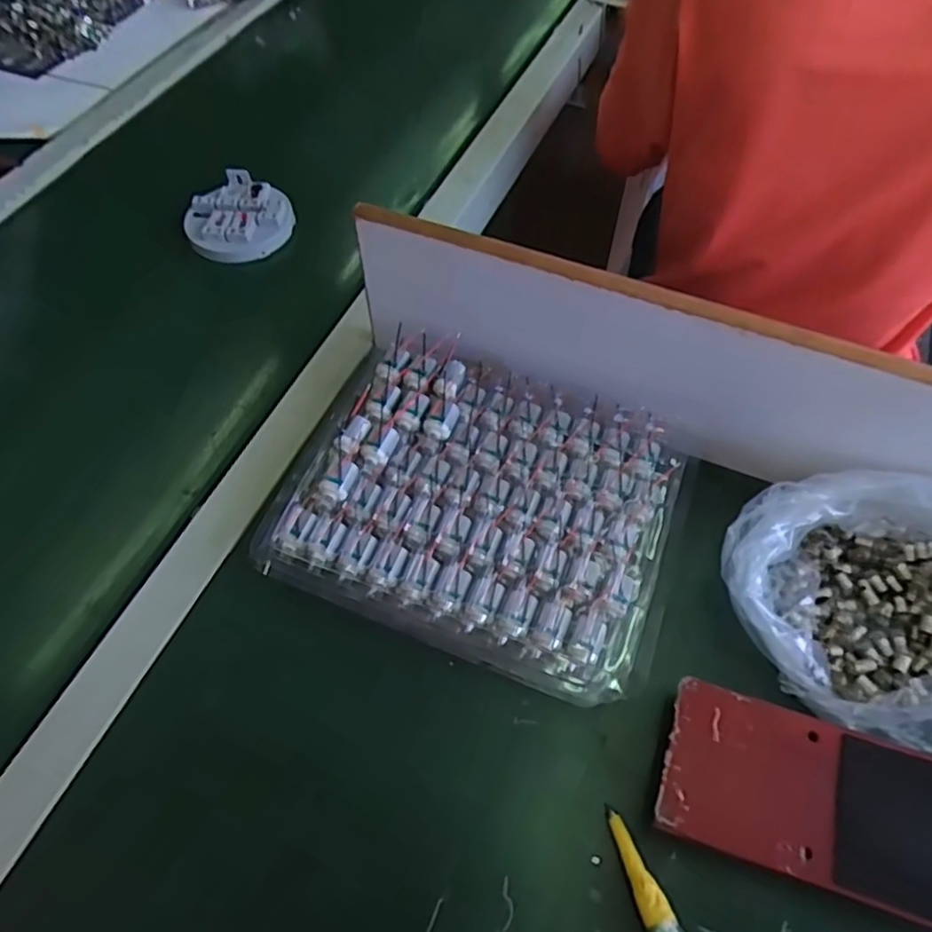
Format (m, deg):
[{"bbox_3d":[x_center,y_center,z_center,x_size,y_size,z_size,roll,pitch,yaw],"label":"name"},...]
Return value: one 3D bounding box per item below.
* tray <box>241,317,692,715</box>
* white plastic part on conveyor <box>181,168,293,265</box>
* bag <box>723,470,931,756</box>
[{"bbox_3d":[0.012,0.021,0.451,0.264,0.052,0.206,19,61,12],"label":"tray"},{"bbox_3d":[-0.223,-0.250,0.651,0.093,0.031,0.097,0,58,1],"label":"white plastic part on conveyor"},{"bbox_3d":[0.268,0.079,0.388,0.209,0.087,0.157,29,63,18],"label":"bag"}]

